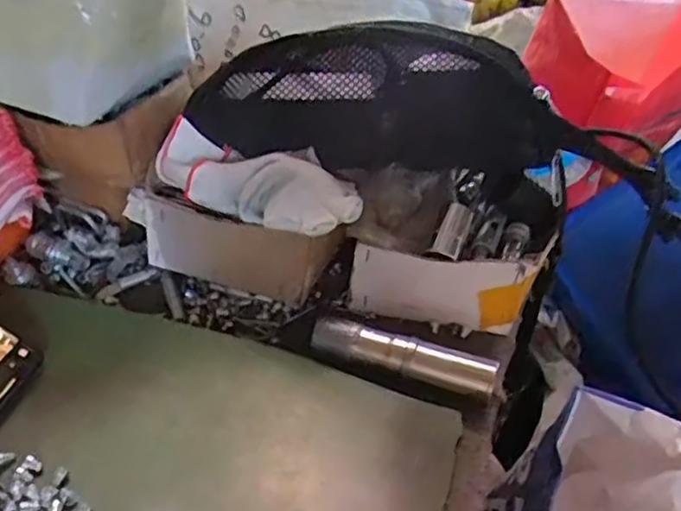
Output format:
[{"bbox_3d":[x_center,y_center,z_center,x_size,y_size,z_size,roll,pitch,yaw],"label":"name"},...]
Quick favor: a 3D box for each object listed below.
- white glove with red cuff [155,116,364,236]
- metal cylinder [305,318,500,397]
[{"bbox_3d":[-0.055,-0.057,0.452,0.148,0.036,0.071,20,38,17],"label":"white glove with red cuff"},{"bbox_3d":[0.039,0.066,0.422,0.119,0.021,0.024,14,37,9],"label":"metal cylinder"}]

